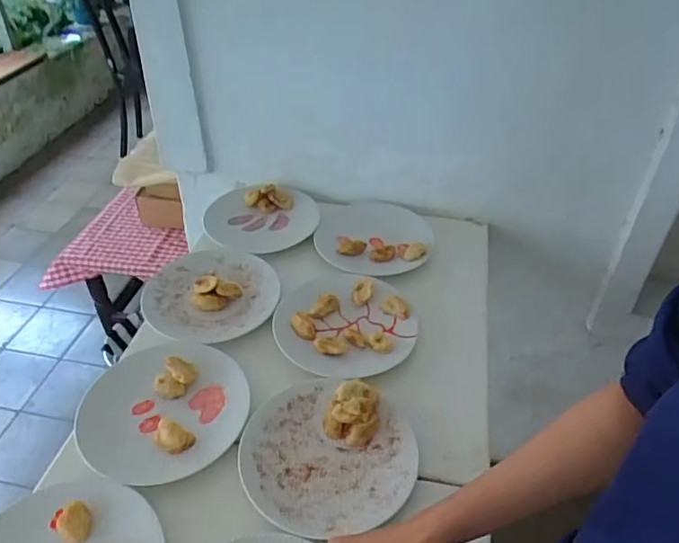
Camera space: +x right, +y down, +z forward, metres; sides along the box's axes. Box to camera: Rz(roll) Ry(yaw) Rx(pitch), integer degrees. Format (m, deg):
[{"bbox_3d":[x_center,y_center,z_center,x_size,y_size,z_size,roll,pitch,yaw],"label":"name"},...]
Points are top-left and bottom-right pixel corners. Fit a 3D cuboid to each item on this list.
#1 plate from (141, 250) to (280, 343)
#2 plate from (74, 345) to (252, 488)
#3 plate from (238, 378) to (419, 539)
[{"bbox_3d":[-0.191,0.029,0.828,0.190,0.020,0.189,1,40,-1],"label":"plate"},{"bbox_3d":[-0.216,0.158,0.679,0.199,0.022,0.191,-15,43,-19],"label":"plate"},{"bbox_3d":[-0.013,0.207,0.636,0.191,0.013,0.193,1,40,-1],"label":"plate"}]

